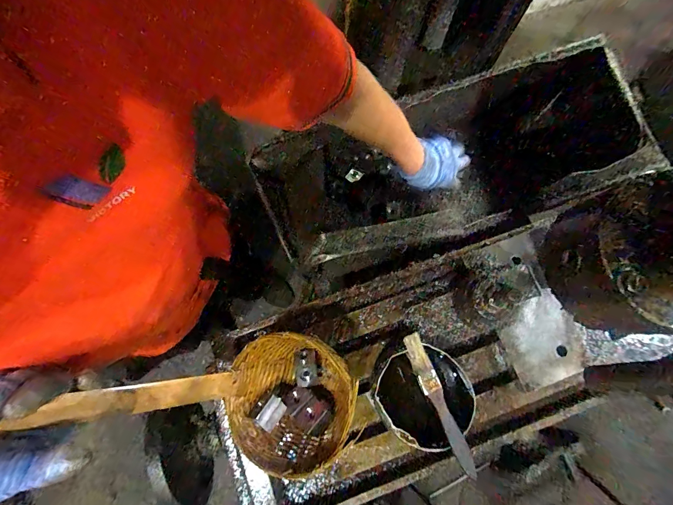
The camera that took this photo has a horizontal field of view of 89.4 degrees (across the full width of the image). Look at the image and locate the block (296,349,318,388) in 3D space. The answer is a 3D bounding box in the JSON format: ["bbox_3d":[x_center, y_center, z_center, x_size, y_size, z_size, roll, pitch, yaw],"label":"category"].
[{"bbox_3d":[-0.033,0.132,0.384,0.024,0.017,0.041,-1,76,-2],"label":"block"}]

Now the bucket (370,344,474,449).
[{"bbox_3d":[0.094,0.159,0.392,0.100,0.064,0.104,0,76,-2],"label":"bucket"}]

